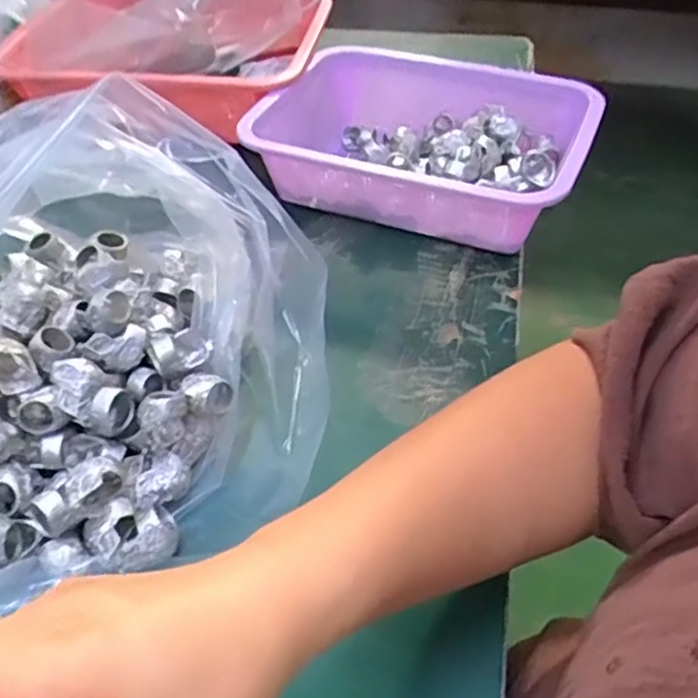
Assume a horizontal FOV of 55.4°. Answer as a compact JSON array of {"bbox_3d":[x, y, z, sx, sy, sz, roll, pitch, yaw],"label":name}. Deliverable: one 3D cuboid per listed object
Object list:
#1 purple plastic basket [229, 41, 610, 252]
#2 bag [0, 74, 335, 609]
[{"bbox_3d":[0.055,-0.179,0.578,0.277,0.096,0.214,19,49,19],"label":"purple plastic basket"},{"bbox_3d":[-0.168,0.001,0.350,0.269,0.158,0.275,22,50,21],"label":"bag"}]

